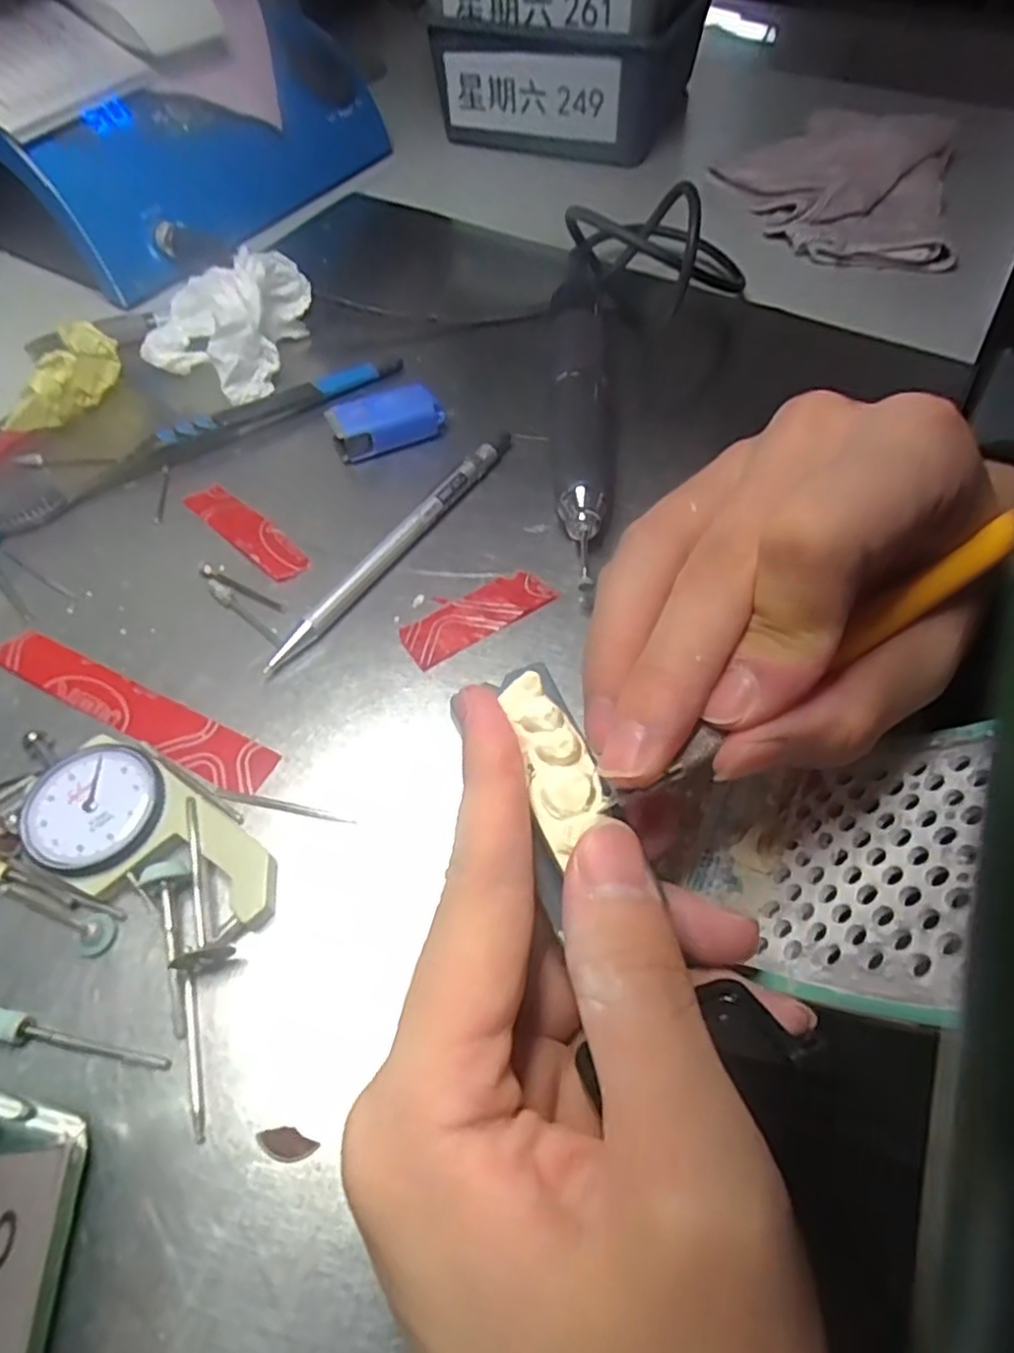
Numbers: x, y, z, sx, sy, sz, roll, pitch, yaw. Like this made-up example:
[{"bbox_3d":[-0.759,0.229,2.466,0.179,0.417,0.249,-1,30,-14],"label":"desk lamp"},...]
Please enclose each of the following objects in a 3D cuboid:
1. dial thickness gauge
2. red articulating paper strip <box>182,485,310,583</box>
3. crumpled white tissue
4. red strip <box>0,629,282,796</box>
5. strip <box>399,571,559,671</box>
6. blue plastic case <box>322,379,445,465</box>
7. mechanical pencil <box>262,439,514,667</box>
[{"bbox_3d":[-0.098,0.046,0.193,0.077,0.012,0.037,22,60,15],"label":"dial thickness gauge"},{"bbox_3d":[-0.101,-0.058,0.267,0.067,0.004,0.016,38,66,23],"label":"red articulating paper strip"},{"bbox_3d":[-0.128,-0.165,0.319,0.056,0.037,0.066,21,60,15],"label":"crumpled white tissue"},{"bbox_3d":[-0.123,0.009,0.224,0.111,0.004,0.017,23,60,16],"label":"red strip"},{"bbox_3d":[-0.011,-0.023,0.243,0.054,0.004,0.022,-31,61,-17],"label":"strip"},{"bbox_3d":[-0.051,-0.106,0.292,0.046,0.019,0.020,-21,59,-12],"label":"blue plastic case"},{"bbox_3d":[-0.038,-0.053,0.260,0.008,0.009,0.137,29,62,19],"label":"mechanical pencil"}]

